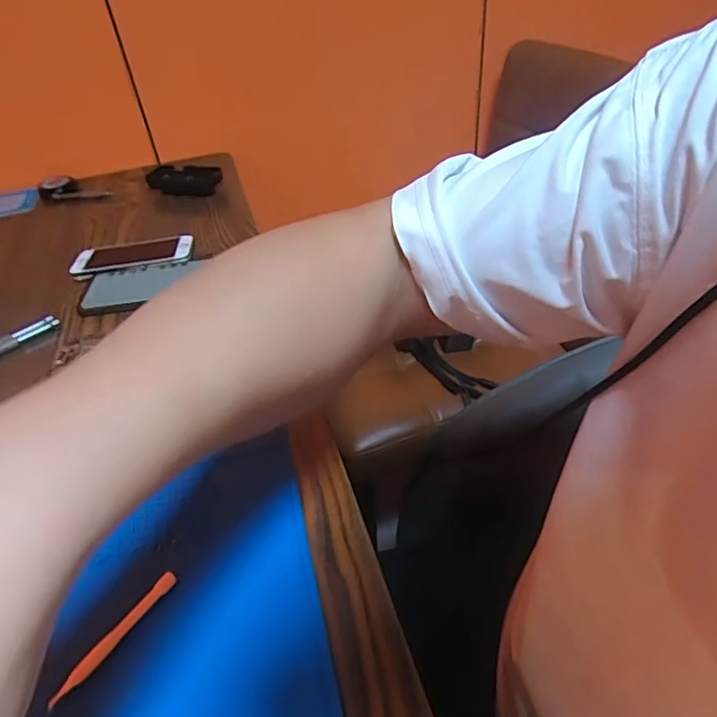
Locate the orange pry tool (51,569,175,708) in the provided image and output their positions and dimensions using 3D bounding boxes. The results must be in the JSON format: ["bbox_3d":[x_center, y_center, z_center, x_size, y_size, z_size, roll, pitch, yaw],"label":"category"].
[{"bbox_3d":[-0.138,0.157,0.305,0.009,0.007,0.083,23,48,29],"label":"orange pry tool"}]

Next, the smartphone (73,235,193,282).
[{"bbox_3d":[-0.265,-0.124,0.636,0.133,0.011,0.067,-7,41,0],"label":"smartphone"}]

